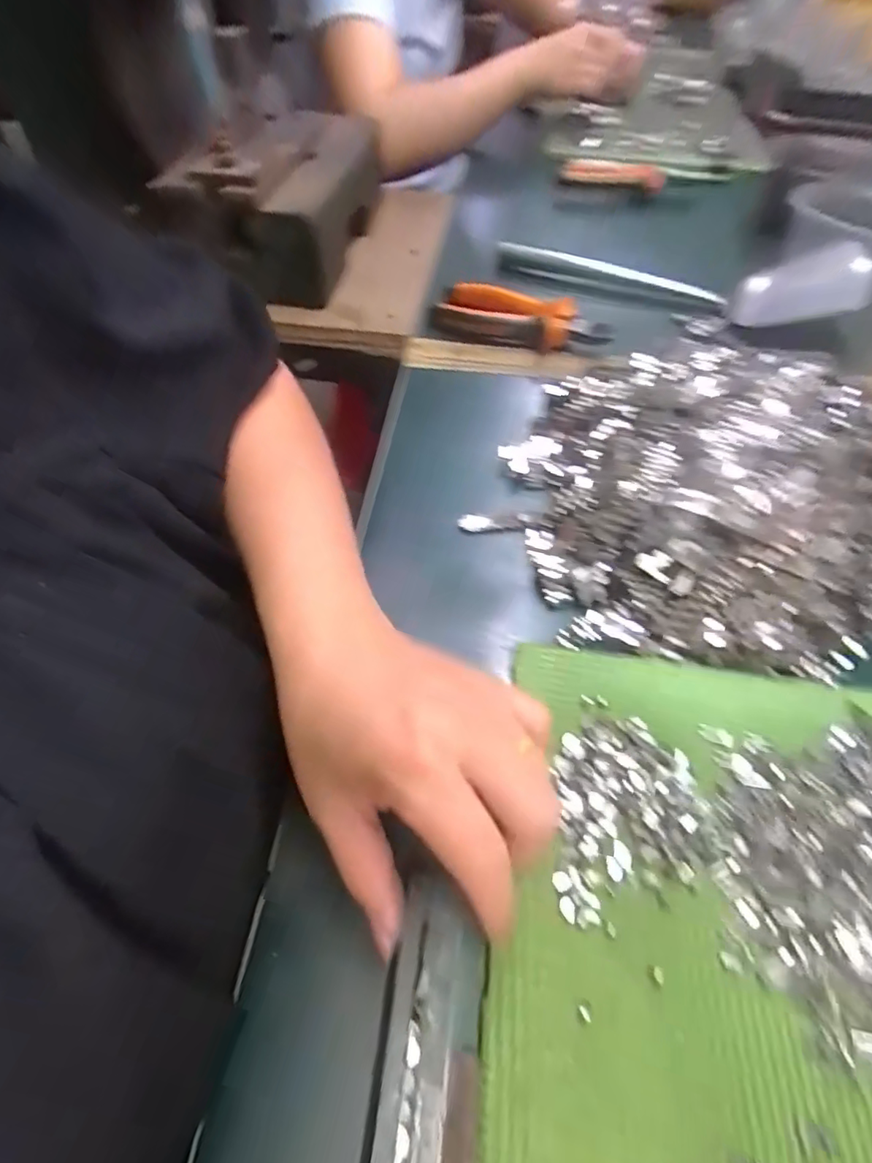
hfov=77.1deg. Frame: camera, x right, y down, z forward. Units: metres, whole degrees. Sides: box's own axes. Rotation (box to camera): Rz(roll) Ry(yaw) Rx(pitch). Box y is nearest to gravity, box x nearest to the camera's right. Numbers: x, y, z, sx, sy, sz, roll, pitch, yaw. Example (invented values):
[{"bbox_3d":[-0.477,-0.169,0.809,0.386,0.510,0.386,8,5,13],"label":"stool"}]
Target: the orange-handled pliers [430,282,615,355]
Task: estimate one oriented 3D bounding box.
[{"bbox_3d":[0.068,-0.216,0.443,0.144,0.020,0.045,22,58,13],"label":"orange-handled pliers"}]

